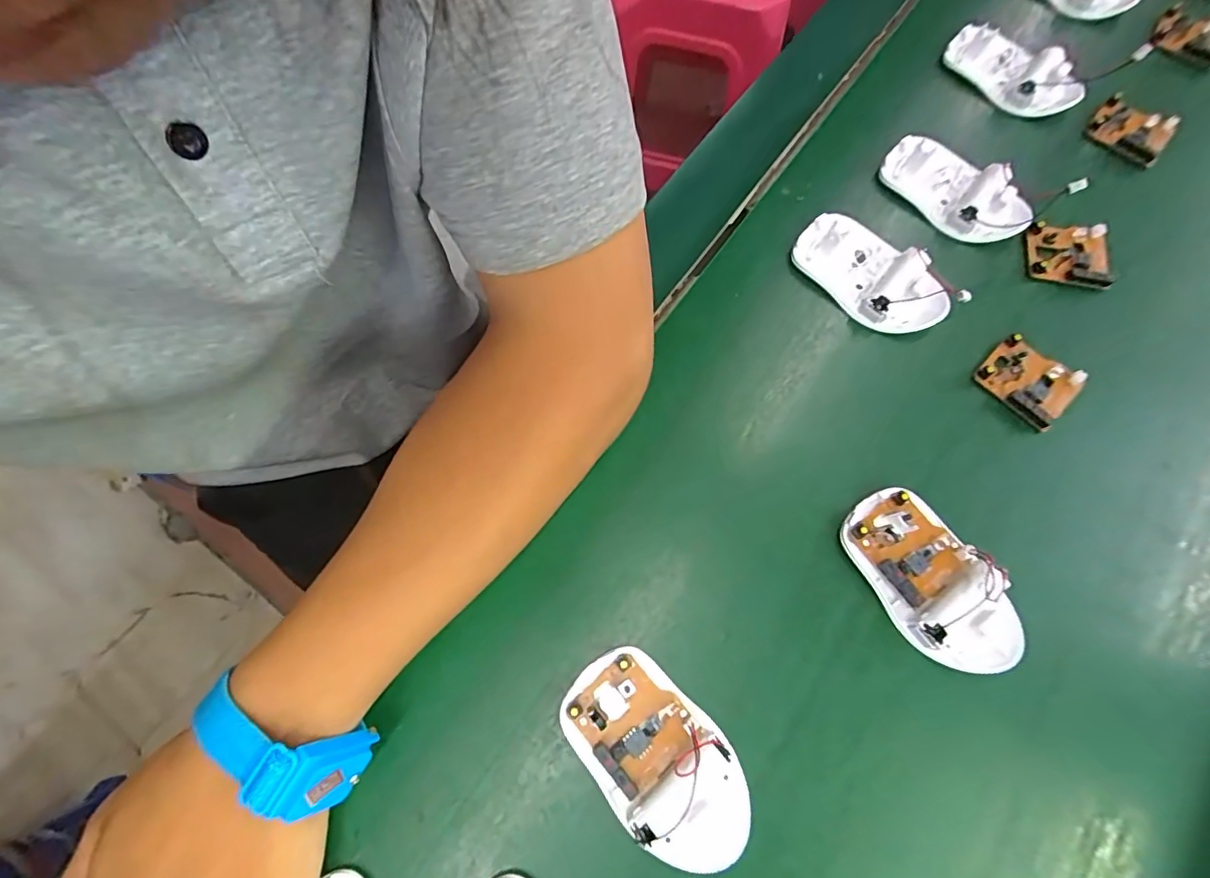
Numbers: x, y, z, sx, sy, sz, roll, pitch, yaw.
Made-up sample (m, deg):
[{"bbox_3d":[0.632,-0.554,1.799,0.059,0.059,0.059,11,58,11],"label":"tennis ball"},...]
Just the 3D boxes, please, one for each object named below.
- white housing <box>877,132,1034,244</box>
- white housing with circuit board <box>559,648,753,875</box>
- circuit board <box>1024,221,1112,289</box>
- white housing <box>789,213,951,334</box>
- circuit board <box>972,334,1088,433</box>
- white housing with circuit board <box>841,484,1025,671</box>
[{"bbox_3d":[0.230,-0.166,0.346,0.094,0.022,0.054,36,76,11],"label":"white housing"},{"bbox_3d":[0.023,0.146,0.238,0.056,0.021,0.095,-36,76,-11],"label":"white housing with circuit board"},{"bbox_3d":[0.295,-0.117,0.330,0.048,0.014,0.045,8,72,2],"label":"circuit board"},{"bbox_3d":[0.164,-0.103,0.325,0.050,0.024,0.094,-37,76,-11],"label":"white housing"},{"bbox_3d":[0.248,-0.036,0.306,0.047,0.011,0.041,42,77,12],"label":"circuit board"},{"bbox_3d":[0.168,0.072,0.268,0.054,0.022,0.096,-28,74,-9],"label":"white housing with circuit board"}]

